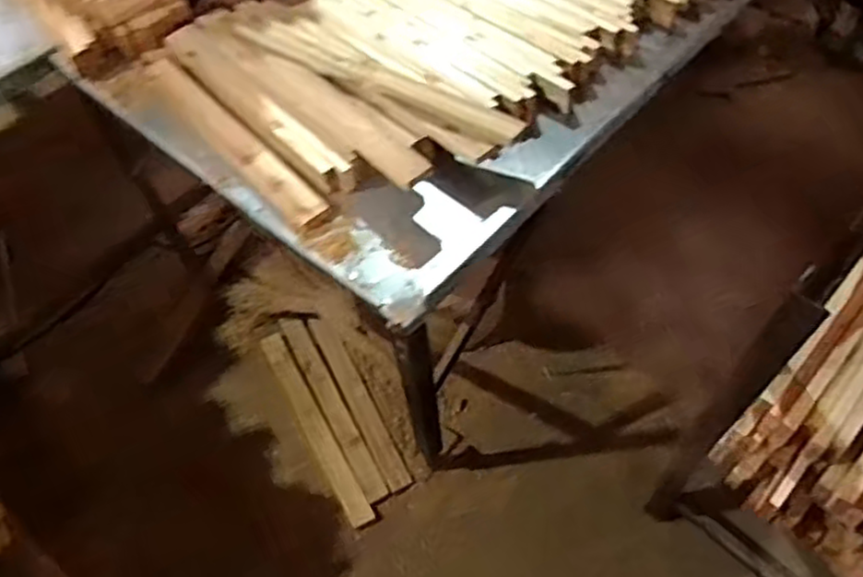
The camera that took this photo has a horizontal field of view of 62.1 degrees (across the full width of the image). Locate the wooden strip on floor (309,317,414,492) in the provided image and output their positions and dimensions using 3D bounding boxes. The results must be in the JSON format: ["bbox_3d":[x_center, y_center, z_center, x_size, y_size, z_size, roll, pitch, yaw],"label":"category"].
[{"bbox_3d":[-0.164,0.245,1.605,0.050,0.025,0.454,-24,58,-13],"label":"wooden strip on floor"}]

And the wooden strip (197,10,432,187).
[{"bbox_3d":[-0.202,-0.334,1.163,0.063,0.020,0.563,-37,62,-20],"label":"wooden strip"}]

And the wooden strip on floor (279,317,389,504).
[{"bbox_3d":[-0.224,0.257,1.613,0.054,0.026,0.492,-26,59,-14],"label":"wooden strip on floor"}]

